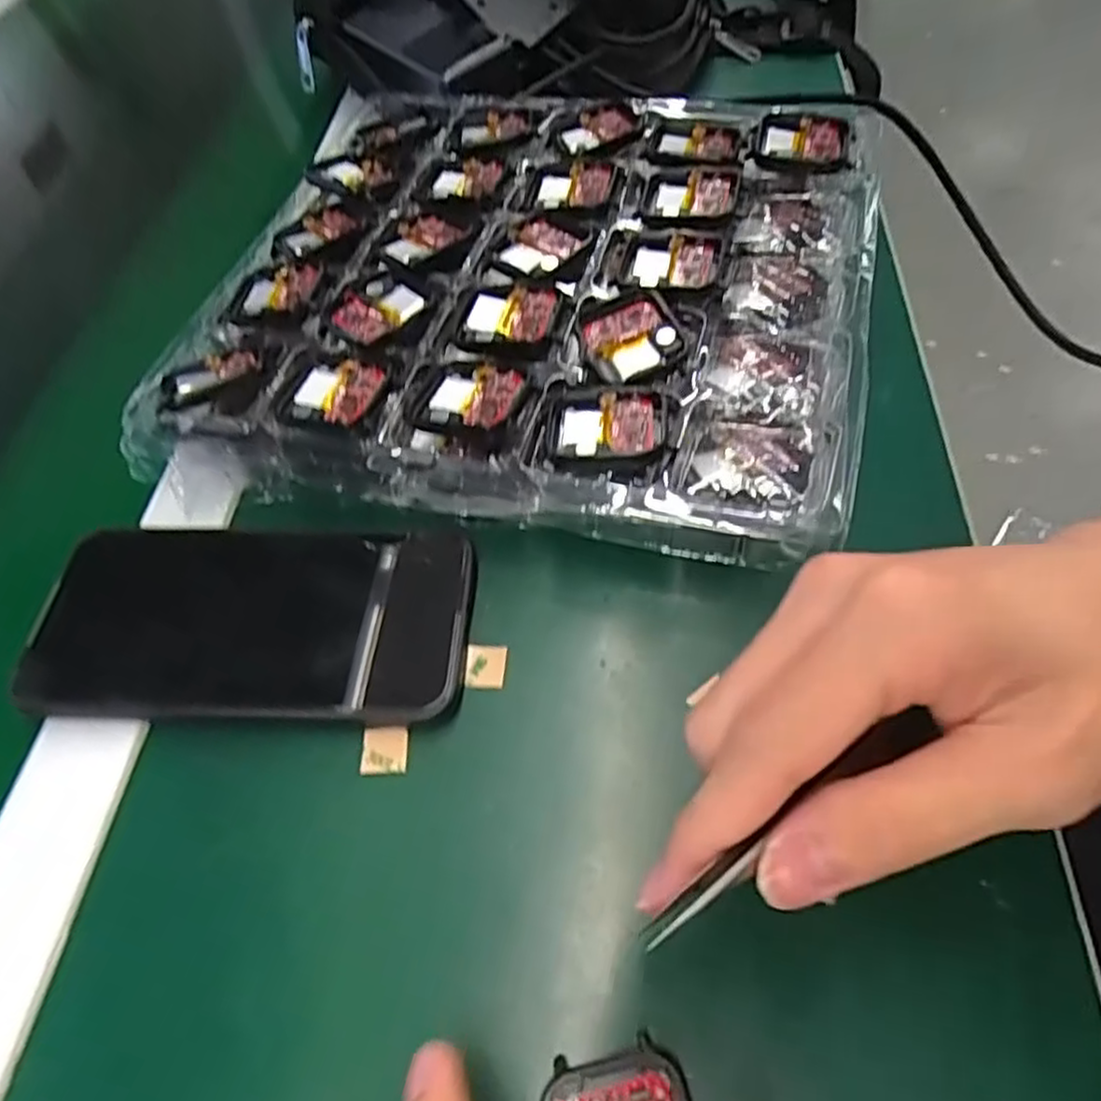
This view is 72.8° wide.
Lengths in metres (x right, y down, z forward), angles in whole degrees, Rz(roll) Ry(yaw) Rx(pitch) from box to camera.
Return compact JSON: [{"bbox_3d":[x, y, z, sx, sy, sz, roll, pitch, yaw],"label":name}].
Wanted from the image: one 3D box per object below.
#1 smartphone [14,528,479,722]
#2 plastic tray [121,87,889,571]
[{"bbox_3d":[-0.110,0.025,0.279,0.159,0.016,0.078,-1,56,7],"label":"smartphone"},{"bbox_3d":[-0.007,-0.124,0.340,0.286,0.041,0.274,10,58,14],"label":"plastic tray"}]

